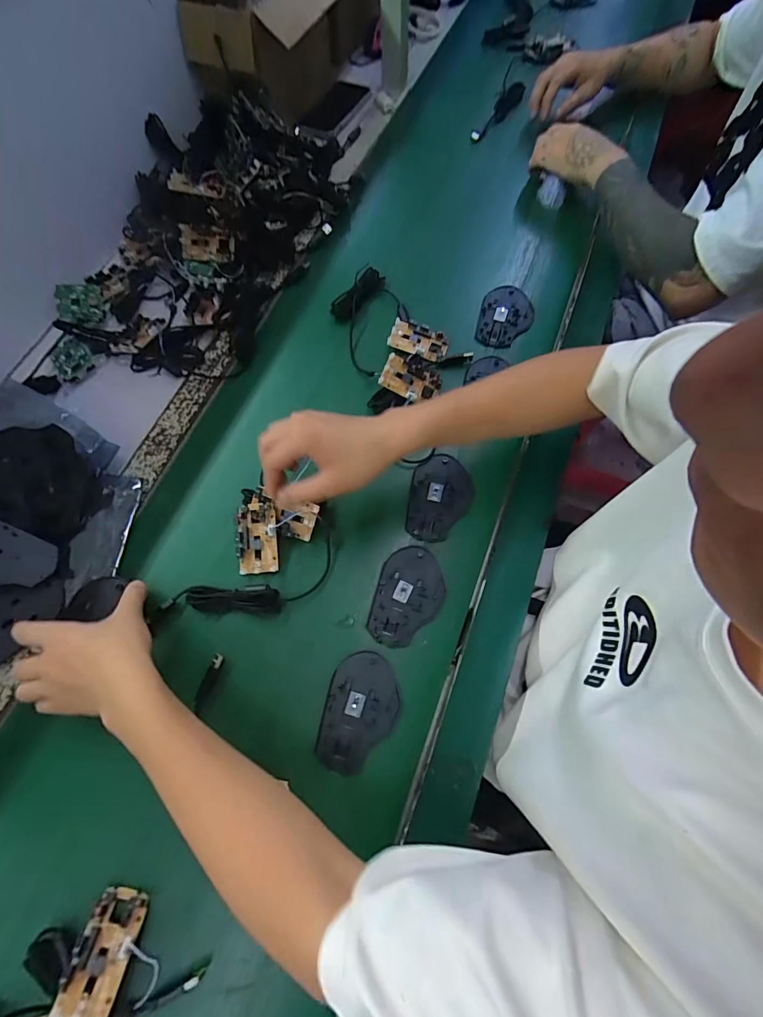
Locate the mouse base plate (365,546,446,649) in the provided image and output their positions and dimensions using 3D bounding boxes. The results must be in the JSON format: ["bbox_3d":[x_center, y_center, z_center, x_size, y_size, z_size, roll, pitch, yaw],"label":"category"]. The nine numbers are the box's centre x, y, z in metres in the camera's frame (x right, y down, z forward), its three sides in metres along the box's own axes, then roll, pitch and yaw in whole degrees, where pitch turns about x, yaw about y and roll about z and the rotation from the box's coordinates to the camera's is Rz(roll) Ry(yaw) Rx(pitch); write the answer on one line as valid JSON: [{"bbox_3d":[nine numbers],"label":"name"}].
[{"bbox_3d":[0.029,0.095,0.461,0.072,0.004,0.108,14,70,6],"label":"mouse base plate"}]

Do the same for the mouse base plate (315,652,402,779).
[{"bbox_3d":[-0.021,0.202,0.422,0.071,0.013,0.107,12,70,6],"label":"mouse base plate"}]

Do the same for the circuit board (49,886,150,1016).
[{"bbox_3d":[-0.231,0.368,0.351,0.046,0.011,0.078,11,51,2],"label":"circuit board"}]

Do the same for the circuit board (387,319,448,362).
[{"bbox_3d":[0.051,-0.229,0.572,0.077,0.011,0.045,22,72,9],"label":"circuit board"}]

